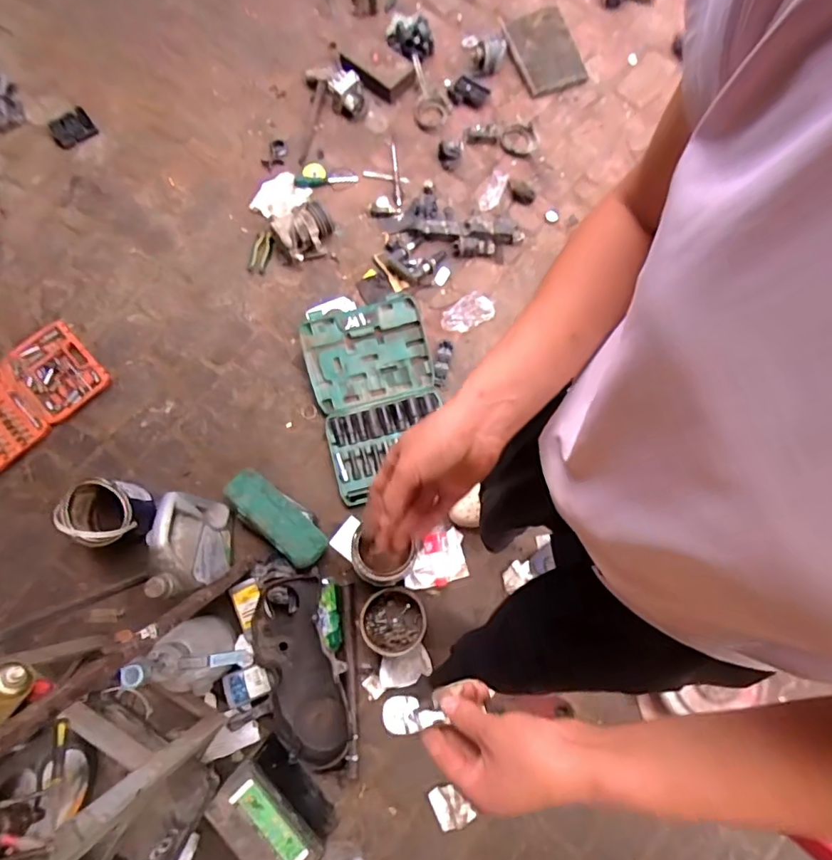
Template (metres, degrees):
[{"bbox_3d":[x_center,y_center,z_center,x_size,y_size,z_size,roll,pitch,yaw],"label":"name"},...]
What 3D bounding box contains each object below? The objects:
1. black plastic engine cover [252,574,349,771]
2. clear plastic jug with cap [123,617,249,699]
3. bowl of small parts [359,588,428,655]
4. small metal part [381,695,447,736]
[{"bbox_3d":[-0.256,0.550,1.202,0.178,0.094,0.415,-19,77,-6],"label":"black plastic engine cover"},{"bbox_3d":[-0.445,0.449,1.043,0.139,0.304,0.138,0,76,-1],"label":"clear plastic jug with cap"},{"bbox_3d":[-0.056,0.464,1.282,0.151,0.039,0.147,0,76,-1],"label":"bowl of small parts"},{"bbox_3d":[-0.003,0.228,0.422,0.046,0.012,0.025,-3,76,-2],"label":"small metal part"}]

